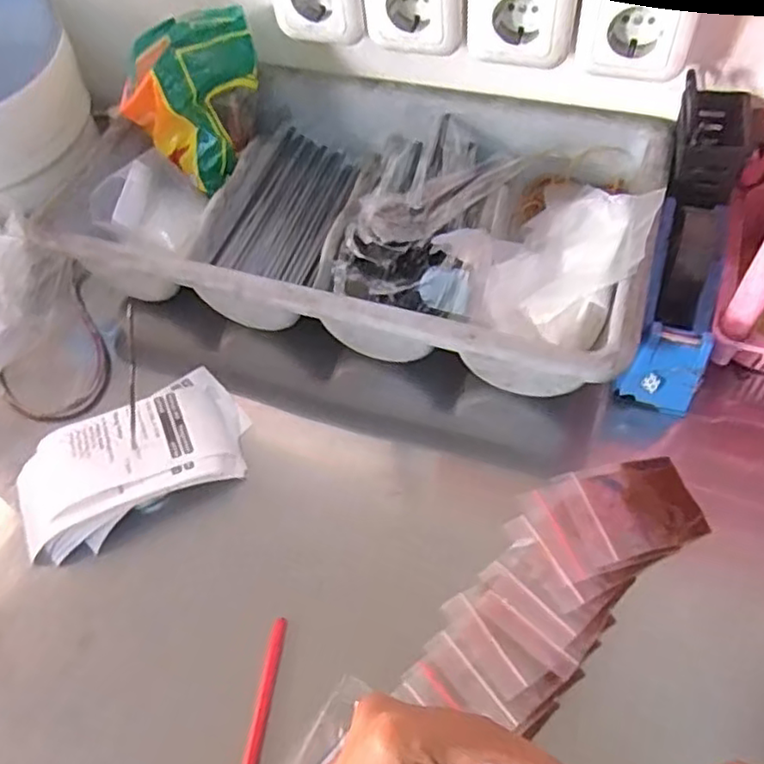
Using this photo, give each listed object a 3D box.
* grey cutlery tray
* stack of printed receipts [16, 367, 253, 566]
[{"bbox_3d":[-0.020,-0.151,0.593,0.481,0.082,0.285,13,59,13],"label":"grey cutlery tray"},{"bbox_3d":[-0.194,0.063,0.527,0.181,0.042,0.108,-32,60,-15],"label":"stack of printed receipts"}]

